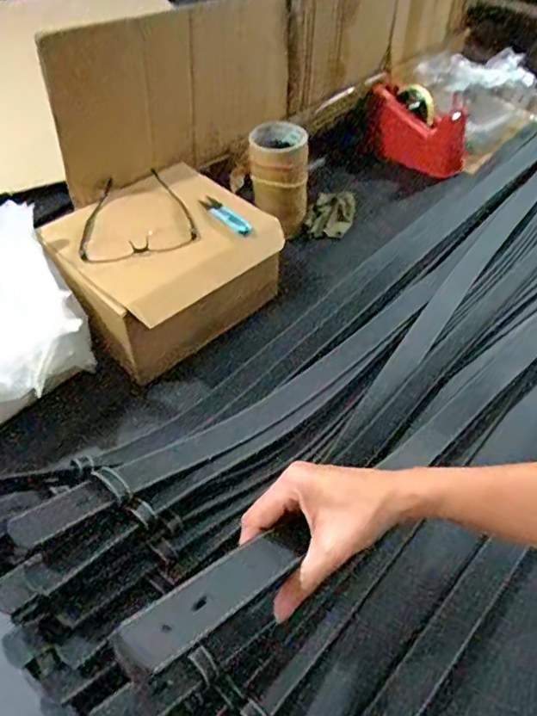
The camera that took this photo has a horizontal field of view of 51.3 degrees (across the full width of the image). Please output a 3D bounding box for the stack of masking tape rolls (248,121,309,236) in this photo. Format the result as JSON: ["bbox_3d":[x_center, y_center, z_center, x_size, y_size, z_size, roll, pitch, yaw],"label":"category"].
[{"bbox_3d":[0.013,-0.266,0.817,0.084,0.126,0.091,-1,49,-3],"label":"stack of masking tape rolls"}]

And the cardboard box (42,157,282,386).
[{"bbox_3d":[-0.116,-0.114,0.679,0.237,0.085,0.244,-30,56,-25],"label":"cardboard box"}]

